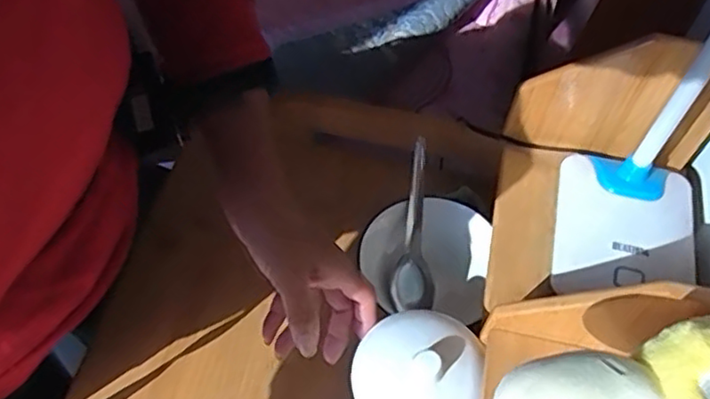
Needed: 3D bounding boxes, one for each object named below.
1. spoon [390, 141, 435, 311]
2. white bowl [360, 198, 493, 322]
[{"bbox_3d":[0.054,0.024,0.566,0.036,0.026,0.151,3,101,4],"label":"spoon"},{"bbox_3d":[0.063,0.051,0.573,0.114,0.026,0.101,12,98,5],"label":"white bowl"}]

